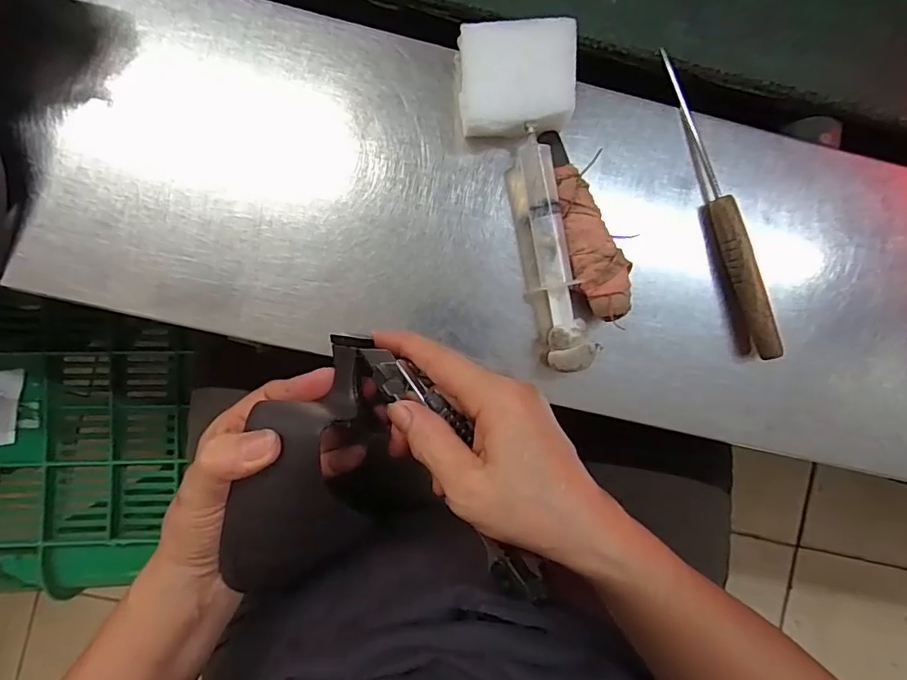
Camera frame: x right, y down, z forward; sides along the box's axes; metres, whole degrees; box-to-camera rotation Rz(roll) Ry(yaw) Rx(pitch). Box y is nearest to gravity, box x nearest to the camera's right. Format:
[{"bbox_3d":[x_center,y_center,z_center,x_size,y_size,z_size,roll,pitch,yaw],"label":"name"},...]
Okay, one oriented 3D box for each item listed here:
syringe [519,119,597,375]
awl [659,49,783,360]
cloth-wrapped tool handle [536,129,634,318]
[{"bbox_3d":[0.054,-0.049,0.292,0.024,0.031,0.133,-13,90,-4],"label":"syringe"},{"bbox_3d":[0.162,-0.083,0.309,0.014,0.018,0.195,-17,90,-4],"label":"awl"},{"bbox_3d":[0.075,-0.068,0.297,0.028,0.029,0.116,-18,90,-4],"label":"cloth-wrapped tool handle"}]

